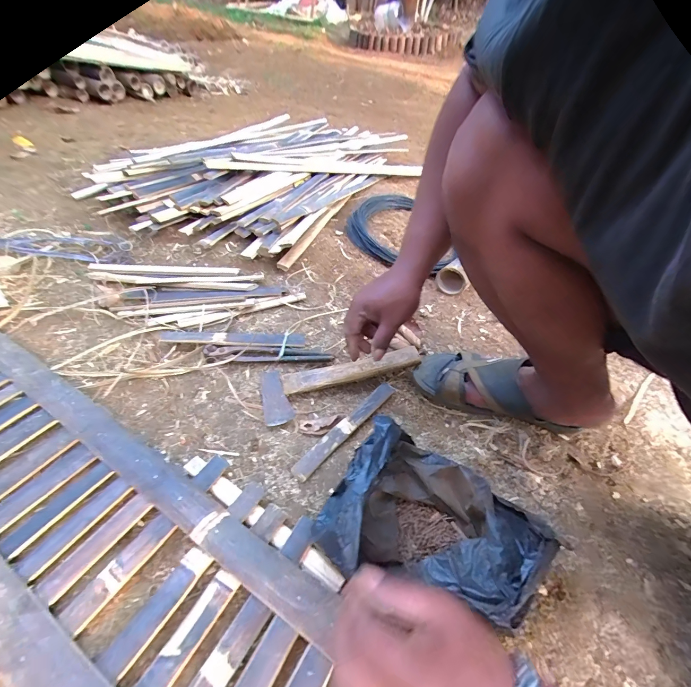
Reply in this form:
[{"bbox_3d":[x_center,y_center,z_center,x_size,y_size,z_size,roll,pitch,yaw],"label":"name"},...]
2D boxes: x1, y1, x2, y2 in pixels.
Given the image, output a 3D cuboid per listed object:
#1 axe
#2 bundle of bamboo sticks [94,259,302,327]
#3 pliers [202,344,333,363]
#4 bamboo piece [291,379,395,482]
[{"bbox_3d":[-0.012,0.046,0.561,0.275,0.034,0.095,-18,51,-22],"label":"axe"},{"bbox_3d":[-0.313,-0.106,0.658,0.422,0.023,0.185,5,46,-2],"label":"bundle of bamboo sticks"},{"bbox_3d":[-0.132,0.016,0.573,0.210,0.011,0.033,0,46,-8],"label":"pliers"},{"bbox_3d":[0.003,0.123,0.502,0.027,0.009,0.210,36,52,23],"label":"bamboo piece"}]

